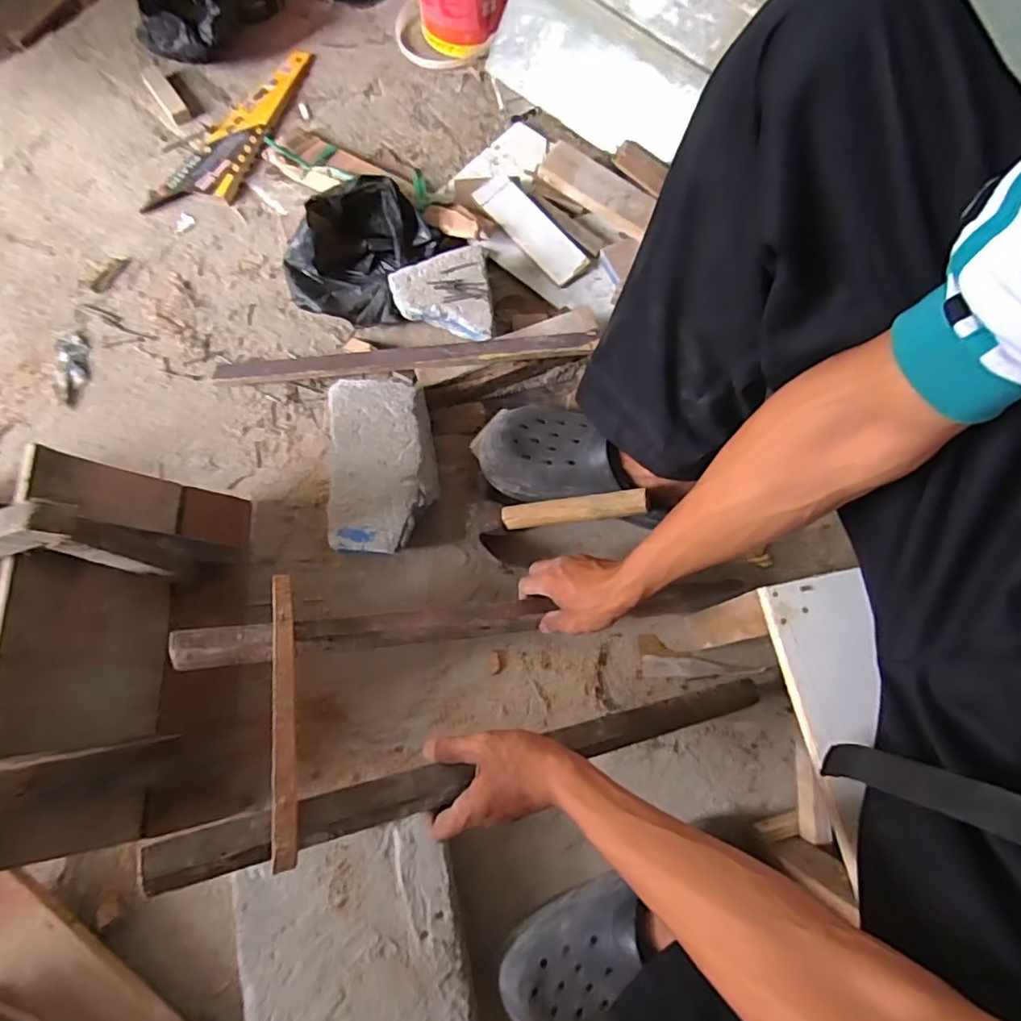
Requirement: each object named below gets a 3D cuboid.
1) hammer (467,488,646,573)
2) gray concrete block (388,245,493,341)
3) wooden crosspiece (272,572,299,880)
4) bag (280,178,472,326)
[{"bbox_3d":[0.051,0.016,0.681,0.209,0.023,0.078,-11,73,21],"label":"hammer"},{"bbox_3d":[-0.088,-0.277,0.761,0.121,0.033,0.126,-7,74,-4],"label":"gray concrete block"},{"bbox_3d":[-0.187,0.154,0.490,0.018,0.012,0.258,-16,47,-6],"label":"wooden crosspiece"},{"bbox_3d":[-0.195,-0.338,0.782,0.173,0.105,0.188,28,75,6],"label":"bag"}]

